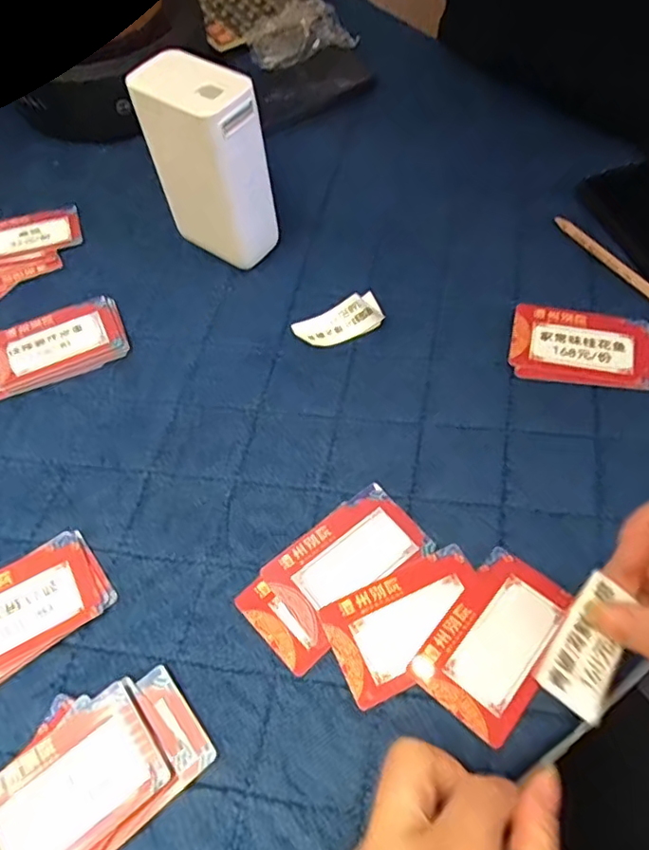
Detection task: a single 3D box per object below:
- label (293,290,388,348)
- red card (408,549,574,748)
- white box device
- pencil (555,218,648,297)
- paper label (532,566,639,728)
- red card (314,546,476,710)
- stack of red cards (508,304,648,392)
[{"bbox_3d":[0.010,-0.072,0.409,0.061,0.020,0.024,-19,58,7],"label":"label"},{"bbox_3d":[0.087,0.107,0.295,0.052,0.004,0.084,35,66,23],"label":"red card"},{"bbox_3d":[-0.079,-0.180,0.412,0.074,0.140,0.044,28,64,20],"label":"white box device"},{"bbox_3d":[0.220,-0.101,0.411,0.010,0.008,0.162,-28,60,-13],"label":"pencil"},{"bbox_3d":[0.111,0.091,0.243,0.026,0.006,0.057,39,58,14],"label":"paper label"},{"bbox_3d":[0.044,0.101,0.303,0.084,0.004,0.052,-24,59,-11],"label":"red card"},{"bbox_3d":[0.170,-0.051,0.386,0.091,0.007,0.056,10,59,10],"label":"stack of red cards"}]

